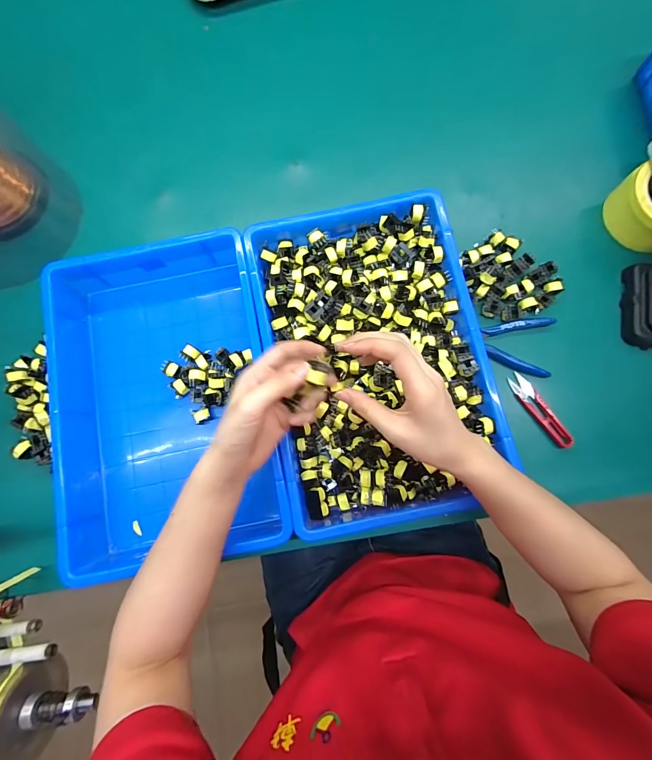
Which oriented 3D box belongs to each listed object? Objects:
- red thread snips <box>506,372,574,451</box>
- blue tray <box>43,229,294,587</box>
[{"bbox_3d":[0.264,0.037,0.430,0.025,0.016,0.103,-30,82,-3],"label":"red thread snips"},{"bbox_3d":[-0.192,0.019,0.424,0.253,0.073,0.360,-11,81,0],"label":"blue tray"}]

